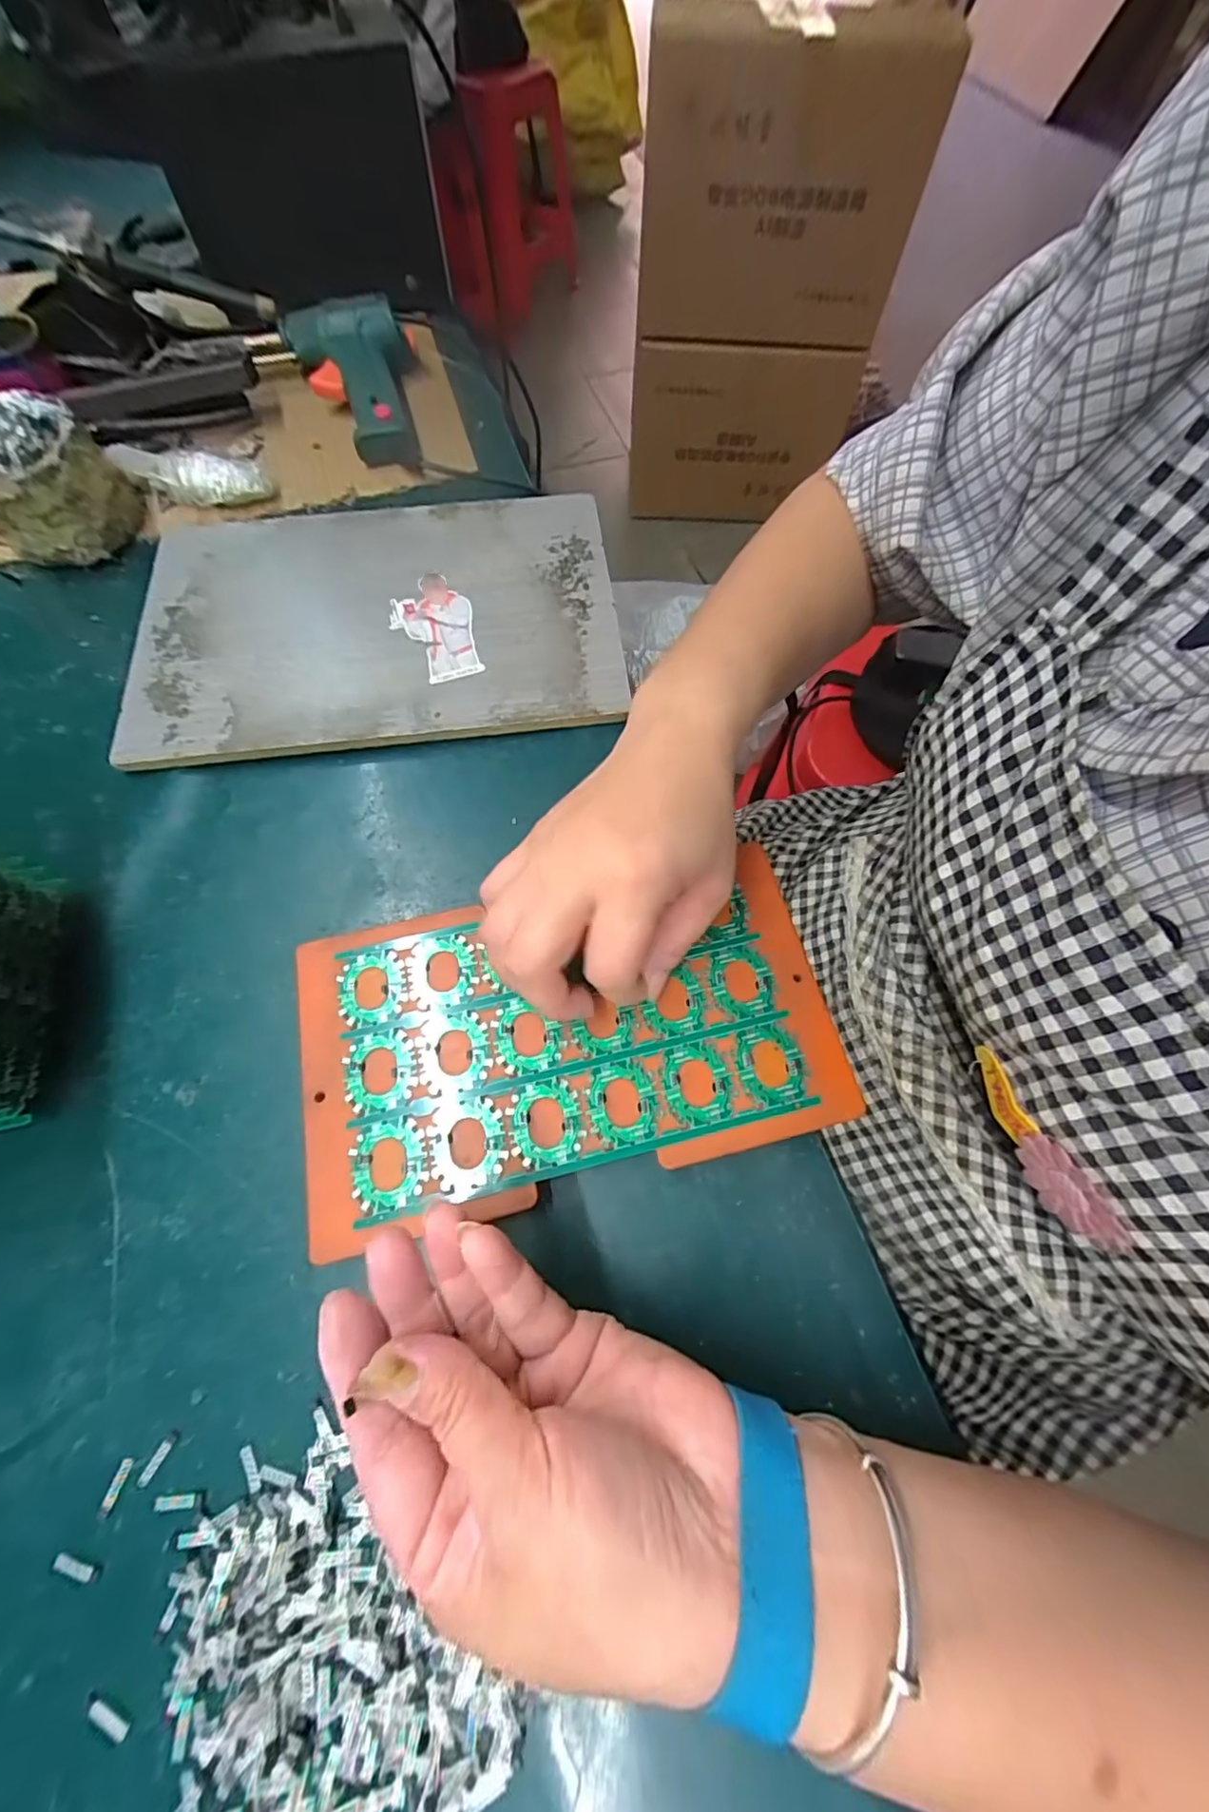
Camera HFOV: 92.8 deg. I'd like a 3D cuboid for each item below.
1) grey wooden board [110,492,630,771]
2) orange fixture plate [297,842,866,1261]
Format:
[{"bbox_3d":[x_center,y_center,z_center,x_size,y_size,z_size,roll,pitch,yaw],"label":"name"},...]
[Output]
[{"bbox_3d":[-0.142,-0.187,0.368,0.295,0.011,0.196,-7,69,-3],"label":"grey wooden board"},{"bbox_3d":[-0.018,0.058,0.270,0.236,0.017,0.132,-12,69,-4],"label":"orange fixture plate"}]

